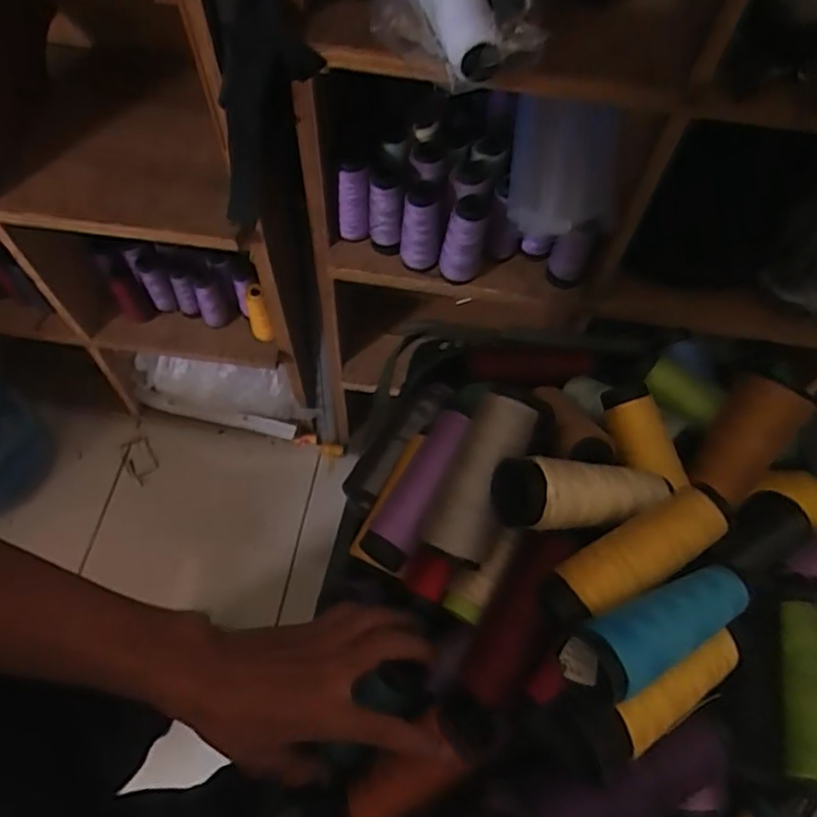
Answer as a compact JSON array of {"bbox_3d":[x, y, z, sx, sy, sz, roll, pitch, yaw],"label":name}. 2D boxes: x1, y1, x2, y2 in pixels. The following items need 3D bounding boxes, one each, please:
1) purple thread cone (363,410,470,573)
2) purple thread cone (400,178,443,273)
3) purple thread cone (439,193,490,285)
[{"bbox_3d":[0.006,0.052,0.427,0.031,0.027,0.113,27,83,14],"label":"purple thread cone"},{"bbox_3d":[0.014,-0.213,0.751,0.046,0.105,0.047,0,64,-2],"label":"purple thread cone"},{"bbox_3d":[0.064,-0.195,0.747,0.048,0.117,0.041,12,64,4],"label":"purple thread cone"}]

